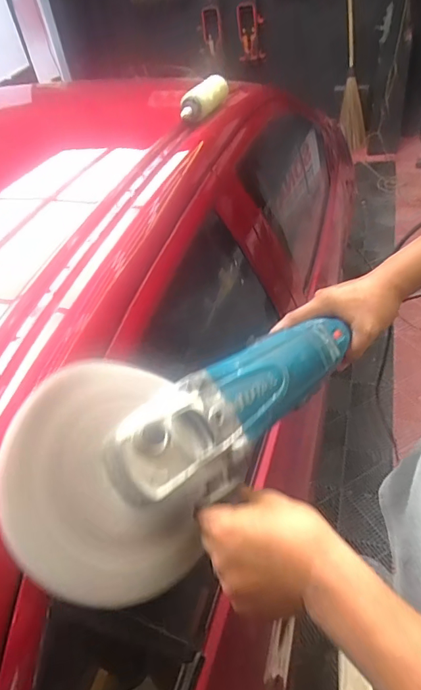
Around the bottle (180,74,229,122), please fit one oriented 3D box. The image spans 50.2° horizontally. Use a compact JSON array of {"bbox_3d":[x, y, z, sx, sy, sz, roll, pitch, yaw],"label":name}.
[{"bbox_3d":[-0.009,-0.491,0.896,0.051,0.050,0.183,11,48,20],"label":"bottle"}]

